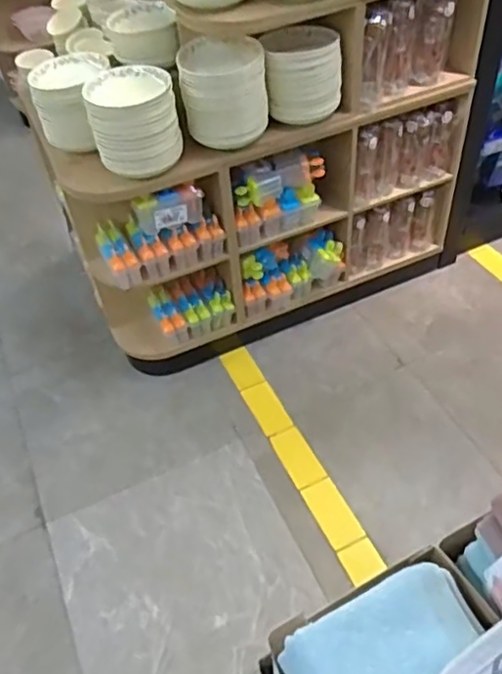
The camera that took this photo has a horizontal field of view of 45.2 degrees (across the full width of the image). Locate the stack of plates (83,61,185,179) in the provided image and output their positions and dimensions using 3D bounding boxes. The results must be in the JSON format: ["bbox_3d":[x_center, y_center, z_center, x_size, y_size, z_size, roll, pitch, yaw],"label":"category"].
[{"bbox_3d":[-0.294,-0.563,1.551,0.219,0.216,0.186,-8,47,-1],"label":"stack of plates"}]

